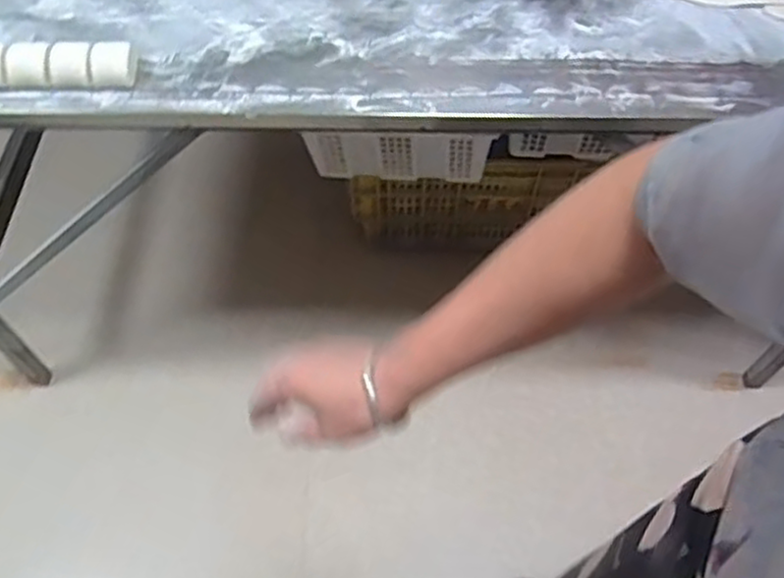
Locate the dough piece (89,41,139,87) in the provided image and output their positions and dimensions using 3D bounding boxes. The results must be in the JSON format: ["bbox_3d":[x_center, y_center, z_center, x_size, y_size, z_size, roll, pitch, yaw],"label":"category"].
[{"bbox_3d":[-0.322,-0.263,0.841,0.054,0.026,0.047,7,59,5],"label":"dough piece"}]

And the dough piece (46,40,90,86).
[{"bbox_3d":[-0.375,-0.264,0.841,0.049,0.030,0.041,3,59,3],"label":"dough piece"}]

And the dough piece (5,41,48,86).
[{"bbox_3d":[-0.425,-0.263,0.841,0.052,0.028,0.047,1,59,1],"label":"dough piece"}]

